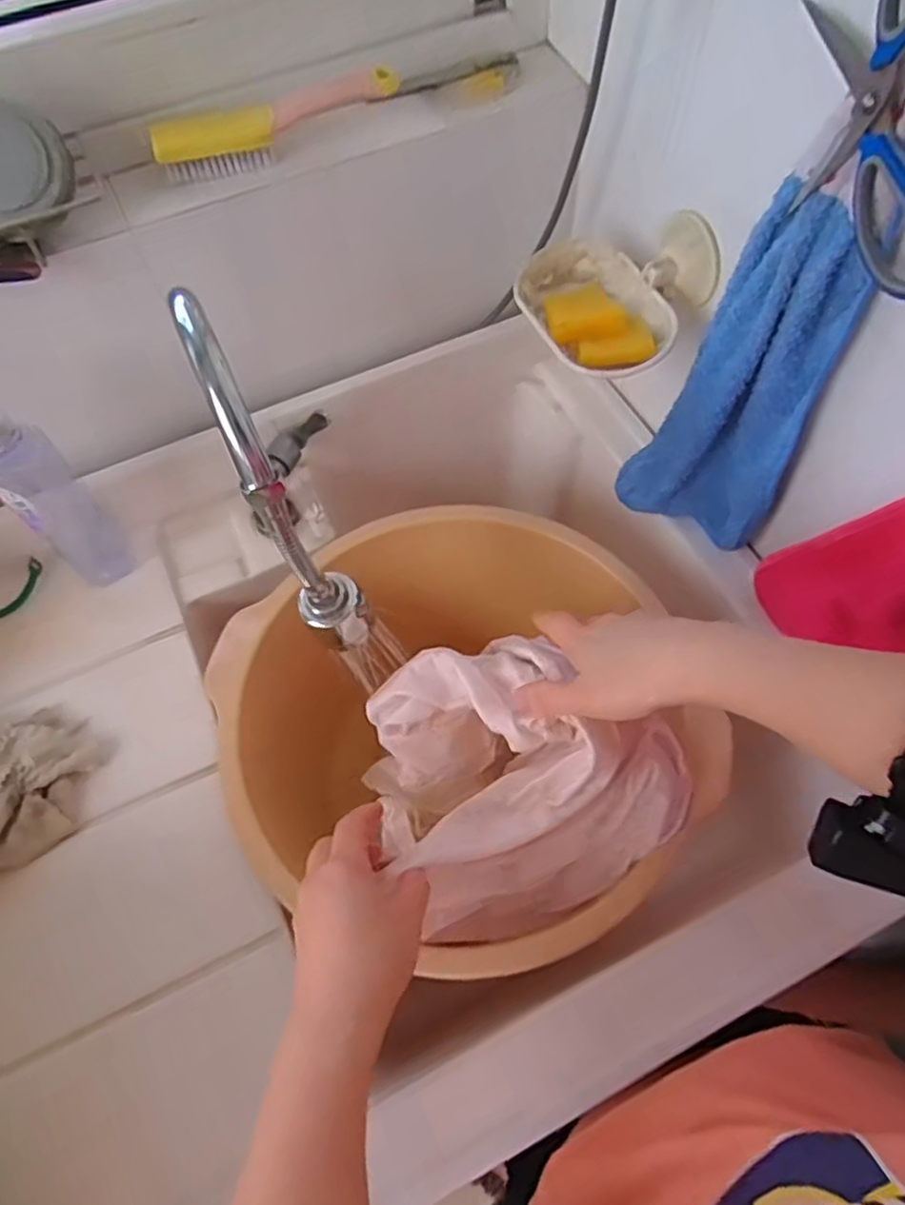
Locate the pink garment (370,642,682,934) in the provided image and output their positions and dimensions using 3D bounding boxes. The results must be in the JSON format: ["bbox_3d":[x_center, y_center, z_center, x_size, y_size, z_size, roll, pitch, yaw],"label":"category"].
[{"bbox_3d":[0.050,0.119,0.491,0.208,0.121,0.185,-24,63,-10],"label":"pink garment"}]

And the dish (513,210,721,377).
[{"bbox_3d":[0.127,-0.237,0.520,0.139,0.062,0.139,-5,65,10],"label":"dish"}]

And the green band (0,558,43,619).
[{"bbox_3d":[-0.402,-0.006,0.613,0.076,0.007,0.031,-40,88,-17],"label":"green band"}]

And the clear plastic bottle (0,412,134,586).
[{"bbox_3d":[-0.320,-0.077,0.547,0.051,0.182,0.046,-20,63,-9],"label":"clear plastic bottle"}]

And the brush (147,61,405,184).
[{"bbox_3d":[-0.128,-0.348,0.494,0.175,0.041,0.023,-16,62,-6],"label":"brush"}]

